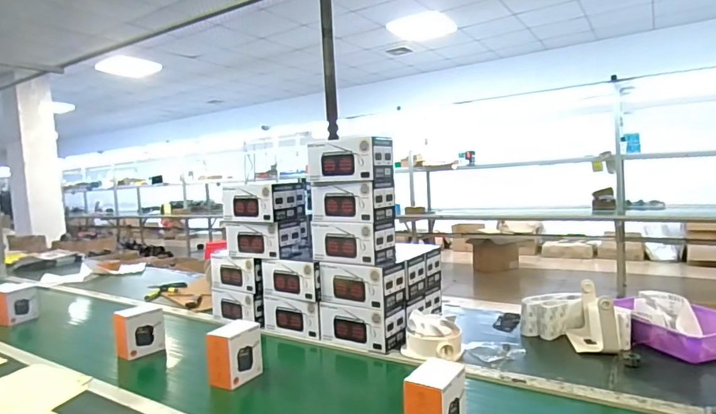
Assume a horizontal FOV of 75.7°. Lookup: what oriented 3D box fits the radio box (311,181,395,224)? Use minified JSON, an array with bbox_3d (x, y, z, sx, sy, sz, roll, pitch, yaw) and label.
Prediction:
[{"bbox_3d":[-0.016,-0.013,1.179,0.205,0.098,0.094,-1,4,34],"label":"radio box"}]

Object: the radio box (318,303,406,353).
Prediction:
[{"bbox_3d":[0.013,0.292,1.167,0.206,0.096,0.099,-1,4,34],"label":"radio box"}]

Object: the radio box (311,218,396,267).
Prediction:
[{"bbox_3d":[-0.017,0.086,1.187,0.204,0.102,0.102,-1,4,34],"label":"radio box"}]

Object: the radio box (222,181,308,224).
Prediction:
[{"bbox_3d":[-0.265,-0.018,1.339,0.186,0.098,0.171,-1,4,29],"label":"radio box"}]

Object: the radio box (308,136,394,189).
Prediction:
[{"bbox_3d":[-0.019,-0.111,1.161,0.209,0.110,0.096,-1,4,29],"label":"radio box"}]

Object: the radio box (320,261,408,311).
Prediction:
[{"bbox_3d":[0.012,0.190,1.170,0.196,0.104,0.104,-1,4,34],"label":"radio box"}]

